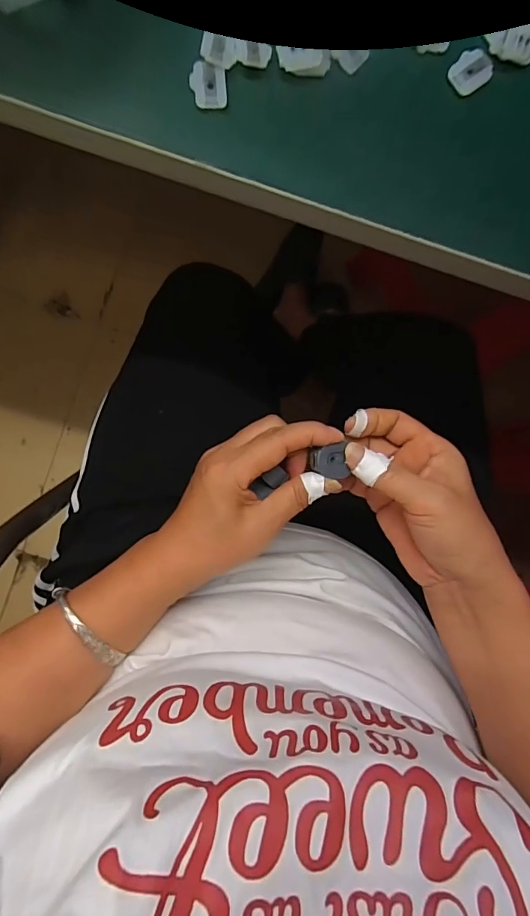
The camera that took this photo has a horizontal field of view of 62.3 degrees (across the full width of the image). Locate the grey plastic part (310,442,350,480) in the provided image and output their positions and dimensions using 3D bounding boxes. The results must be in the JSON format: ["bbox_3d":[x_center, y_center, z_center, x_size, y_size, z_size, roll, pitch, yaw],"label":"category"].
[{"bbox_3d":[0.042,0.003,0.285,0.025,0.007,0.022,-7,90,-4],"label":"grey plastic part"}]

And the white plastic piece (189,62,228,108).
[{"bbox_3d":[-0.028,-0.183,0.216,0.017,0.004,0.020,-3,90,-4],"label":"white plastic piece"}]

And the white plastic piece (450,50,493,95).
[{"bbox_3d":[0.106,-0.200,0.226,0.022,0.005,0.018,-41,92,-4],"label":"white plastic piece"}]

